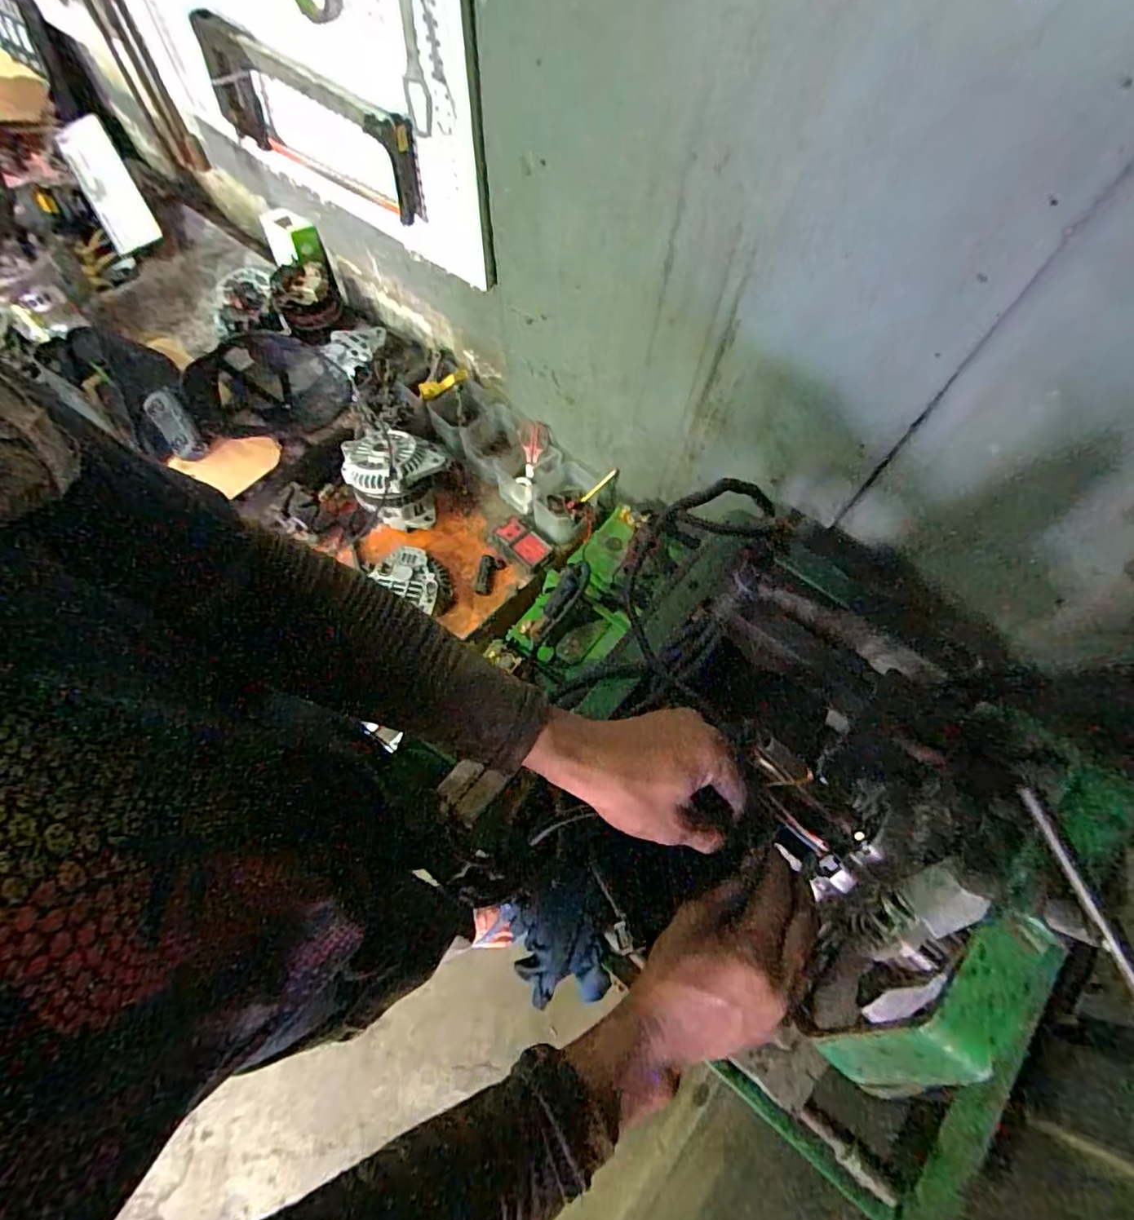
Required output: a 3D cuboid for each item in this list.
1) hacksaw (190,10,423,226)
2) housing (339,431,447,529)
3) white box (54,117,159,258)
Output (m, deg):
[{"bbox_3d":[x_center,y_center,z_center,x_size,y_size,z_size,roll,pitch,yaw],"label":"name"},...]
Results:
[{"bbox_3d":[-0.354,-0.659,0.802,0.387,0.145,0.050,37,70,13],"label":"hacksaw"},{"bbox_3d":[-0.301,-0.229,1.016,0.176,0.119,0.141,19,67,7],"label":"housing"},{"bbox_3d":[-0.898,-0.830,1.150,0.094,0.035,0.209,-25,114,-12],"label":"white box"}]

